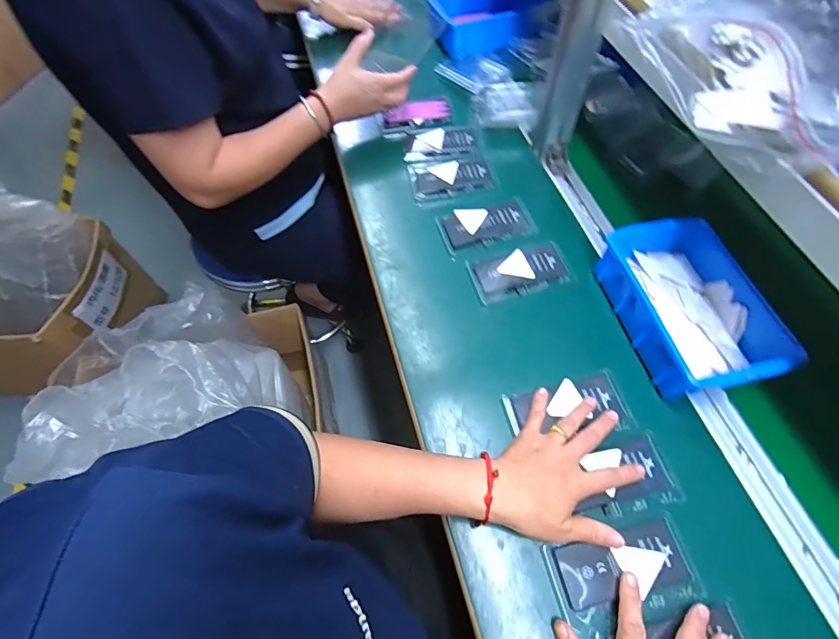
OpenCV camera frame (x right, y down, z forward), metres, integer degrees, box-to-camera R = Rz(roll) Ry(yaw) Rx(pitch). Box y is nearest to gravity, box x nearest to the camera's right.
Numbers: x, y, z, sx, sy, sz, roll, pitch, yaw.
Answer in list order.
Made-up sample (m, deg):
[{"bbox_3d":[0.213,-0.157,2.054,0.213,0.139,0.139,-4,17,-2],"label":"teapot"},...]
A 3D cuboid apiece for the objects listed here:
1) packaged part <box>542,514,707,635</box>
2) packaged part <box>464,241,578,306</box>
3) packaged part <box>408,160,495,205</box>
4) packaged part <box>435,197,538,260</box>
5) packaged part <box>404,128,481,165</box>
[{"bbox_3d":[0.185,0.229,0.384,0.124,0.011,0.067,-14,63,-3],"label":"packaged part"},{"bbox_3d":[0.130,-0.062,0.551,0.125,0.006,0.066,-13,61,-6],"label":"packaged part"},{"bbox_3d":[0.047,-0.213,0.637,0.120,0.006,0.078,-10,61,-5],"label":"packaged part"},{"bbox_3d":[0.092,-0.134,0.591,0.129,0.004,0.073,-17,62,-9],"label":"packaged part"},{"bbox_3d":[0.036,-0.276,0.666,0.115,0.004,0.070,-4,61,-1],"label":"packaged part"}]

